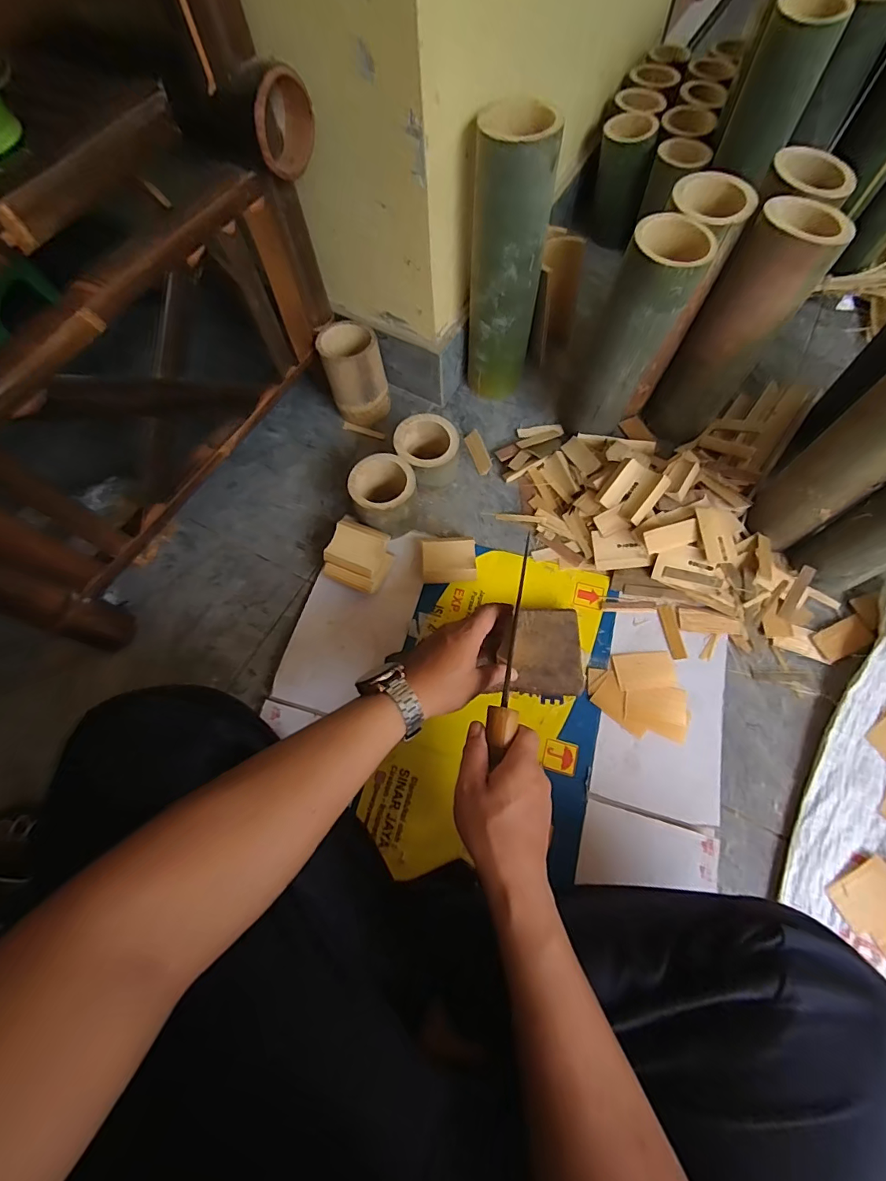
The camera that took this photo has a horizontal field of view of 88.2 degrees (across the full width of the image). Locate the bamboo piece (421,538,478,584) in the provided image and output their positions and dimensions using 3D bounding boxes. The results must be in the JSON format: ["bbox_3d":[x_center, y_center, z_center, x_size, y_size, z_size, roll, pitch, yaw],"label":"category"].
[{"bbox_3d":[0.009,-0.040,0.623,0.072,0.031,0.057,-4,68,1],"label":"bamboo piece"}]

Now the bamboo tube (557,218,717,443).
[{"bbox_3d":[0.236,-0.316,0.587,0.101,0.258,0.085,29,72,13],"label":"bamboo tube"}]

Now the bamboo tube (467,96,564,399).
[{"bbox_3d":[0.083,-0.422,0.618,0.092,0.314,0.088,1,68,3],"label":"bamboo tube"}]

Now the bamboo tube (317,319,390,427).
[{"bbox_3d":[-0.133,-0.326,0.704,0.085,0.131,0.088,-1,68,2],"label":"bamboo tube"}]

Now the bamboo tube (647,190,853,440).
[{"bbox_3d":[0.361,-0.316,0.585,0.106,0.266,0.087,29,72,13],"label":"bamboo tube"}]

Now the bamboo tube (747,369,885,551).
[{"bbox_3d":[0.451,-0.143,0.503,0.068,0.248,0.078,-27,69,-9],"label":"bamboo tube"}]

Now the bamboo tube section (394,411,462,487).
[{"bbox_3d":[-0.021,-0.196,0.659,0.085,0.084,0.090,-1,68,2],"label":"bamboo tube section"}]

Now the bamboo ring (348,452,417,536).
[{"bbox_3d":[-0.079,-0.126,0.637,0.085,0.081,0.091,-1,68,2],"label":"bamboo ring"}]

